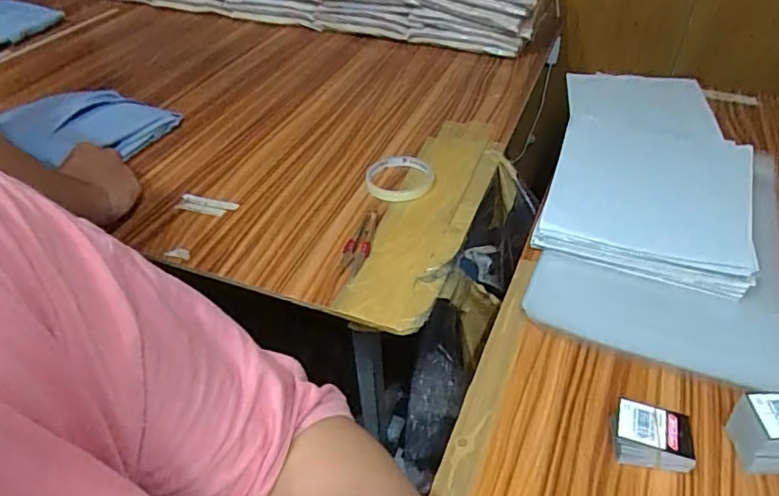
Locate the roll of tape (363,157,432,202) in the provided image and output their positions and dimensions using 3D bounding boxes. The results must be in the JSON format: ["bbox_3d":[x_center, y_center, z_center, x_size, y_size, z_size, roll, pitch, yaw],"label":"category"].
[{"bbox_3d":[0.010,-0.086,0.698,0.075,0.019,0.084,24,47,27],"label":"roll of tape"}]

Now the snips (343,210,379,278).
[{"bbox_3d":[-0.031,-0.011,0.619,0.025,0.006,0.105,9,42,12],"label":"snips"}]

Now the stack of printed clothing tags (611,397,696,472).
[{"bbox_3d":[0.196,0.144,0.416,0.056,0.027,0.042,13,43,16],"label":"stack of printed clothing tags"}]

